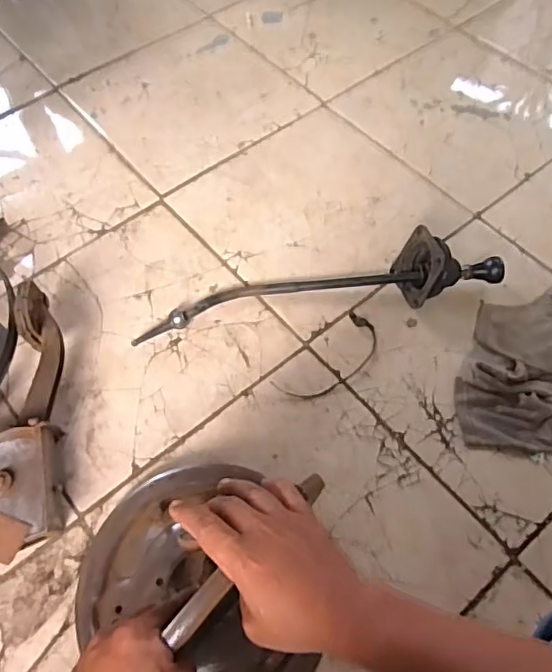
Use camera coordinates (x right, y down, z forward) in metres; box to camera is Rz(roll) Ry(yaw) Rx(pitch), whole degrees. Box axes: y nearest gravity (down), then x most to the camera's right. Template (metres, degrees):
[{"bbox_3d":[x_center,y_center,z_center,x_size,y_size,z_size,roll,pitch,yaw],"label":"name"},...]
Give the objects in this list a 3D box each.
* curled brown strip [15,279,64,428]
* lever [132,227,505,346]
[{"bbox_3d":[-0.336,0.022,0.800,0.054,0.056,0.202,-9,78,-2],"label":"curled brown strip"},{"bbox_3d":[0.068,-0.077,0.885,0.585,0.097,0.116,-12,63,-5],"label":"lever"}]

